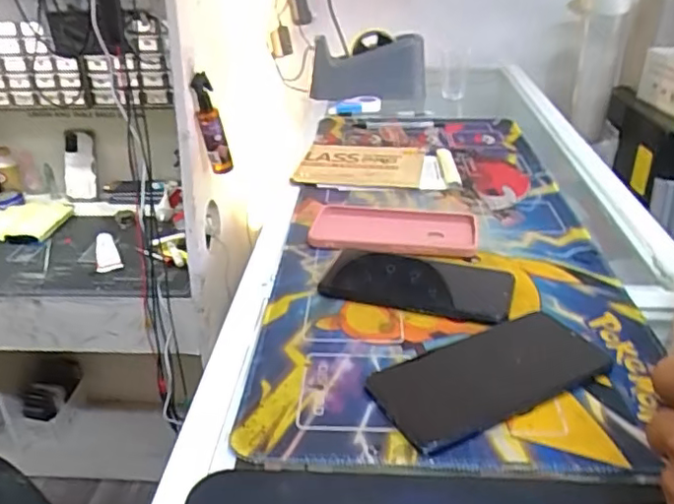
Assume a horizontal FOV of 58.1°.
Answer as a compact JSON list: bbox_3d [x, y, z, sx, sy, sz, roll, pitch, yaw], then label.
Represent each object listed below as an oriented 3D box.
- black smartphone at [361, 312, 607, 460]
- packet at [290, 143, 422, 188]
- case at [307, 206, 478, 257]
[{"bbox_3d":[0.103,0.083,0.419,0.157,0.015,0.078,-15,31,-23],"label":"black smartphone"},{"bbox_3d":[0.030,-0.111,0.770,0.153,0.009,0.131,2,29,7],"label":"packet"},{"bbox_3d":[0.056,-0.024,0.606,0.160,0.010,0.092,4,29,11],"label":"case"}]

